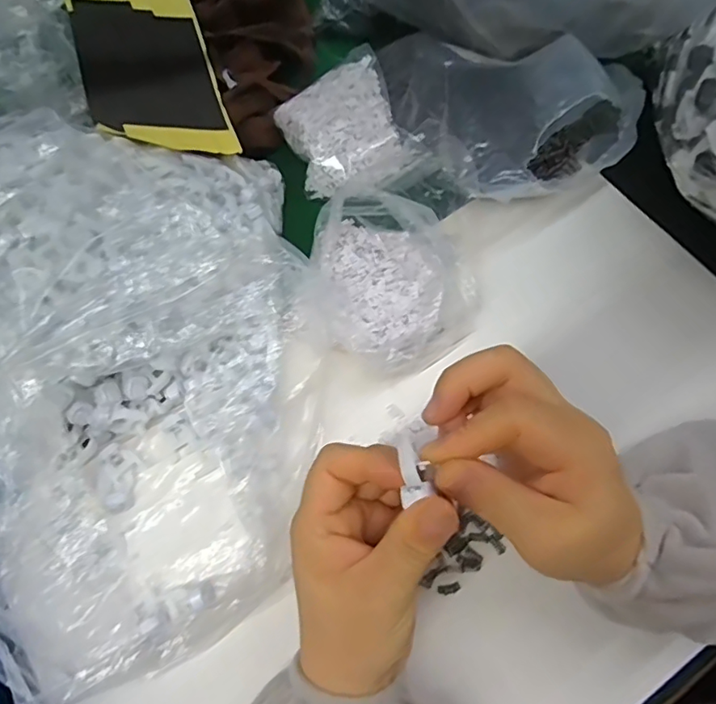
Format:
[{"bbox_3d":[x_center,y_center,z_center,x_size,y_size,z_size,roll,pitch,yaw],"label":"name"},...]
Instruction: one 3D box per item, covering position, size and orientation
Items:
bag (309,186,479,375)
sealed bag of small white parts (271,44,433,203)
[{"bbox_3d":[0.012,-0.056,0.356,0.103,0.036,0.131,-33,70,-8],"label":"bag"},{"bbox_3d":[-0.008,-0.174,0.419,0.092,0.035,0.107,-31,76,11],"label":"sealed bag of small white parts"}]

